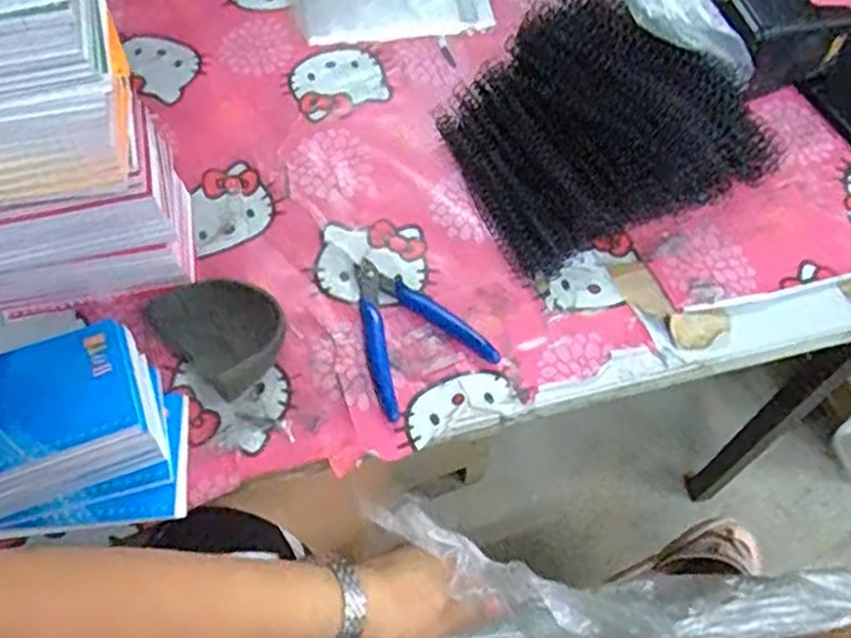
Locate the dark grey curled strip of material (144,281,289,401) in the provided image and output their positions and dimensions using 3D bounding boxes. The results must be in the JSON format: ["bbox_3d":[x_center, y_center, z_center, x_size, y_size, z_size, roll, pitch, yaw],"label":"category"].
[{"bbox_3d":[-0.137,0.003,0.513,0.090,0.032,0.067,40,70,19],"label":"dark grey curled strip of material"}]

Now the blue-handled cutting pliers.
[{"bbox_3d":[-0.014,0.004,0.530,0.084,0.006,0.113,-27,66,-12],"label":"blue-handled cutting pliers"}]

